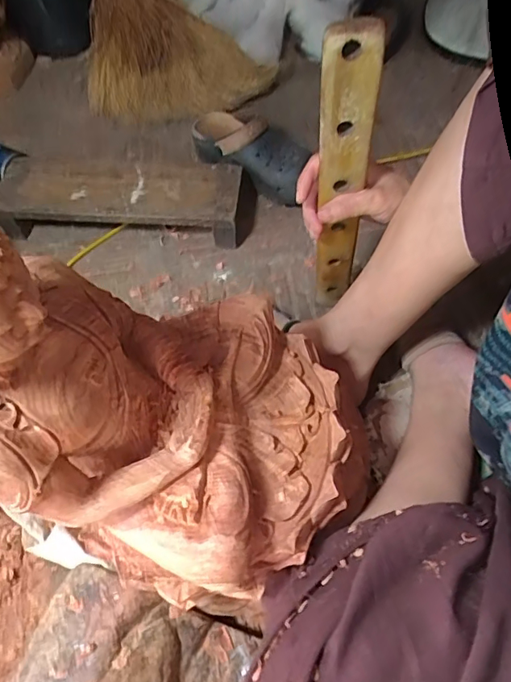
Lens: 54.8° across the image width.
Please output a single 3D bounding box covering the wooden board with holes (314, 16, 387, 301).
[{"bbox_3d":[0.078,-0.125,0.455,0.040,0.332,0.011,-4,62,3],"label":"wooden board with holes"}]

